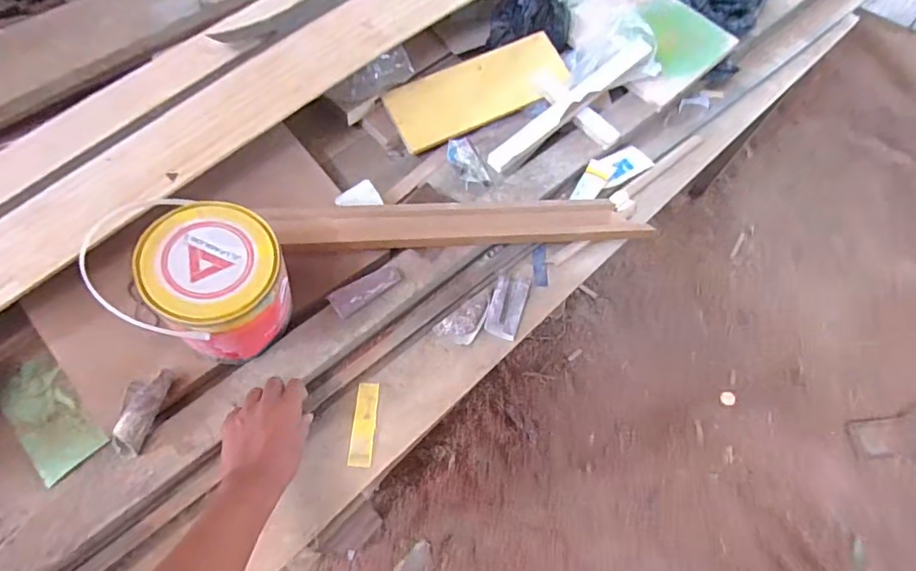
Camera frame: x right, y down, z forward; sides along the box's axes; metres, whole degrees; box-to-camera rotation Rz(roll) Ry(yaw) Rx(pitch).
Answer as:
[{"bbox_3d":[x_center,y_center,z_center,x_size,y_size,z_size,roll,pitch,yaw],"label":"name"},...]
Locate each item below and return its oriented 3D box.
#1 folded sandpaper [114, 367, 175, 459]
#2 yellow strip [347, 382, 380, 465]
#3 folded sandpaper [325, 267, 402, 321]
[{"bbox_3d":[-0.389,0.152,0.639,0.040,0.029,0.104,12,62,2],"label":"folded sandpaper"},{"bbox_3d":[-0.126,0.187,0.707,0.031,0.004,0.109,8,63,-8],"label":"yellow strip"},{"bbox_3d":[-0.129,0.003,0.736,0.104,0.012,0.036,-37,80,-22],"label":"folded sandpaper"}]

